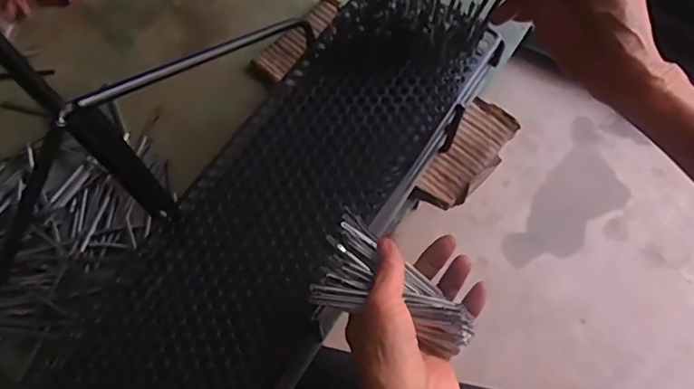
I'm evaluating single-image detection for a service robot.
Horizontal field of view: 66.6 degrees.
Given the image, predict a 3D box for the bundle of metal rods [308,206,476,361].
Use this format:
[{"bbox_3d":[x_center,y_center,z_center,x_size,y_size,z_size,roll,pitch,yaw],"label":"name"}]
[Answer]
[{"bbox_3d":[0.024,0.072,0.370,0.071,0.027,0.123,-42,73,-17],"label":"bundle of metal rods"}]

